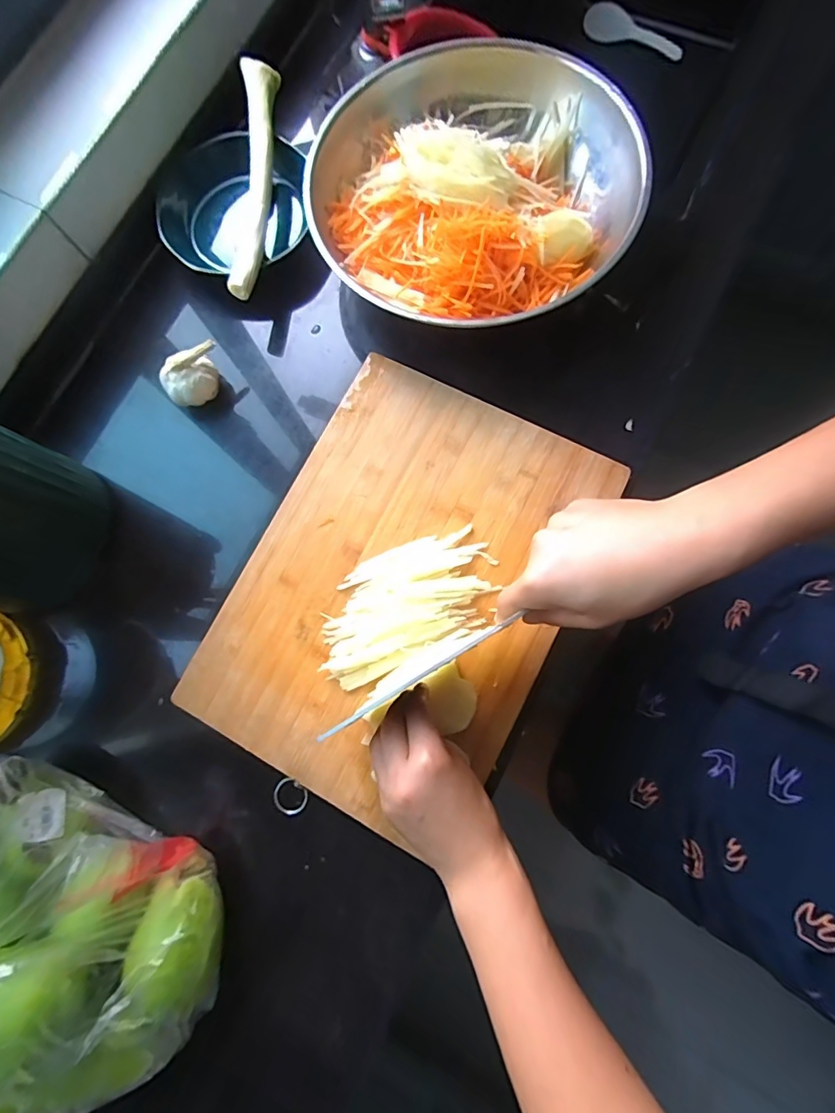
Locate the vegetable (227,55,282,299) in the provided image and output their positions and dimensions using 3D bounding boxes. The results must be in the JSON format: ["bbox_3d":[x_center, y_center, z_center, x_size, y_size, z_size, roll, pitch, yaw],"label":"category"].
[{"bbox_3d":[-0.163,-0.380,0.495,0.034,0.028,0.263,-1,80,1],"label":"vegetable"}]

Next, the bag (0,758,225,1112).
[{"bbox_3d":[-0.273,0.277,0.326,0.244,0.141,0.181,20,81,7],"label":"bag"}]

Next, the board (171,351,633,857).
[{"bbox_3d":[-0.013,0.023,0.432,0.269,0.022,0.366,27,81,5],"label":"board"}]

